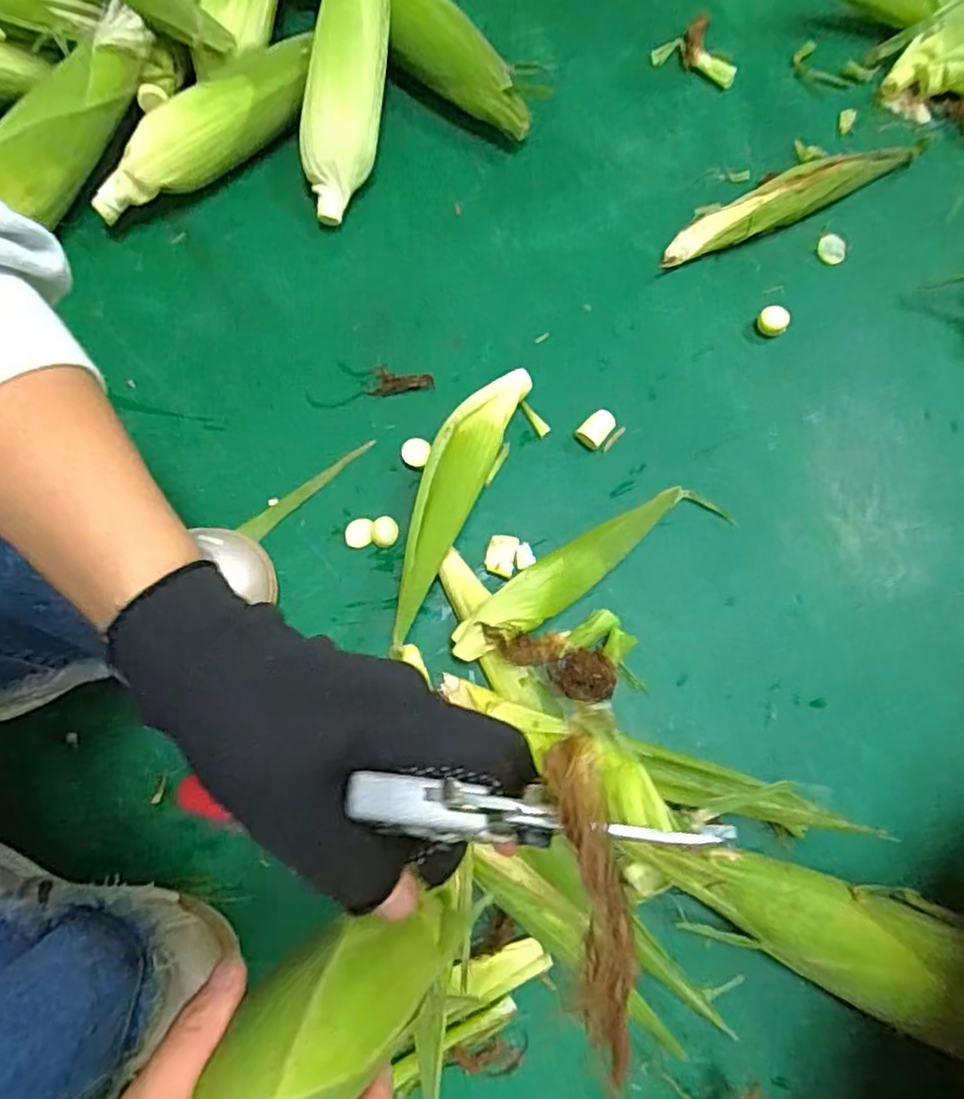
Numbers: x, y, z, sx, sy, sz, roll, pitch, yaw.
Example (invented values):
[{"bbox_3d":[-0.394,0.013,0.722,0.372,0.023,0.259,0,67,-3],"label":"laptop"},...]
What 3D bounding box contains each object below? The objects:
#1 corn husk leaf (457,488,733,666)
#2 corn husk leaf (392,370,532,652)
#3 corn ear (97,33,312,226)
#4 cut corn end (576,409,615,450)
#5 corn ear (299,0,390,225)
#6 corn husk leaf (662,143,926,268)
[{"bbox_3d":[0.081,0.009,0.498,0.232,0.052,0.042,-28,77,-7],"label":"corn husk leaf"},{"bbox_3d":[-0.022,-0.048,0.519,0.050,0.042,0.212,23,76,6],"label":"corn husk leaf"},{"bbox_3d":[-0.233,-0.356,0.594,0.061,0.061,0.229,41,79,10],"label":"corn ear"},{"bbox_3d":[0.091,-0.096,0.543,0.021,0.020,0.033,36,78,9],"label":"cut corn end"},{"bbox_3d":[-0.111,-0.414,0.577,0.065,0.047,0.264,9,96,2],"label":"corn ear"},{"bbox_3d":[0.279,-0.313,0.600,0.264,0.031,0.034,-27,77,-7],"label":"corn husk leaf"}]

